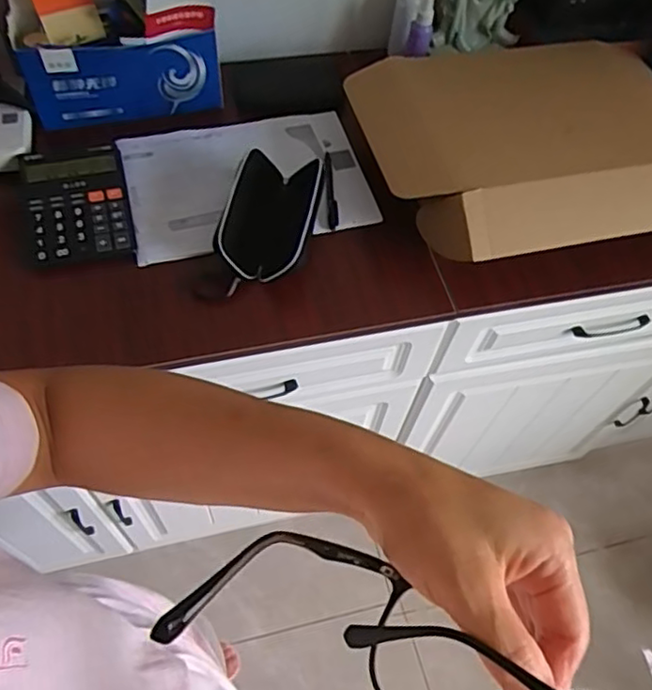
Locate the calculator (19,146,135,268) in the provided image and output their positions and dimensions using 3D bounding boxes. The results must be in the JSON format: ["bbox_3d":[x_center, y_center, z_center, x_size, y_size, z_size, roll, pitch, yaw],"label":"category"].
[{"bbox_3d":[-0.302,-0.172,0.754,0.116,0.029,0.160,-11,61,-11],"label":"calculator"}]

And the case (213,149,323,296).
[{"bbox_3d":[-0.067,-0.157,0.747,0.101,0.076,0.182,10,59,1],"label":"case"}]

